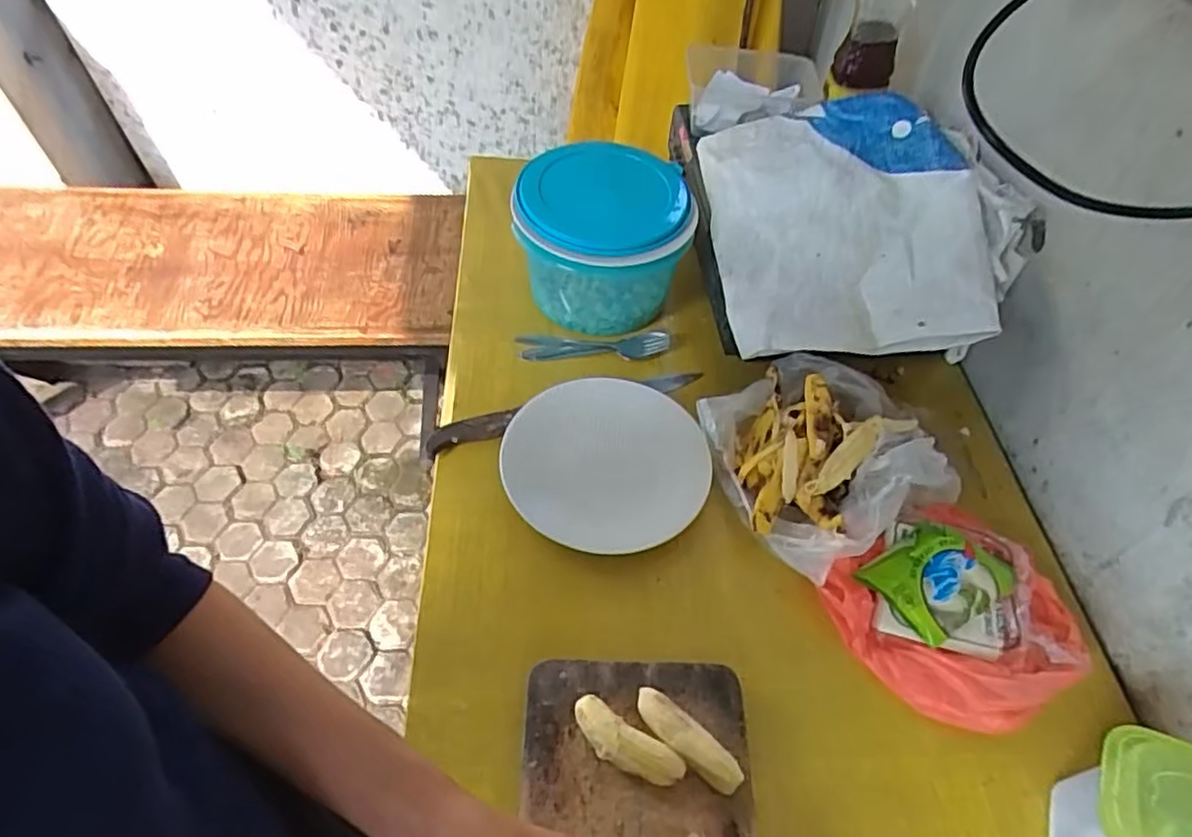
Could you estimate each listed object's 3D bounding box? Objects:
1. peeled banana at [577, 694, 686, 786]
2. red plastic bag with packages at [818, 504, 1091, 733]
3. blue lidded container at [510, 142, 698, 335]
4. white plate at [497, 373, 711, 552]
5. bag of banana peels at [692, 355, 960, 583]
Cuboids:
[{"bbox_3d":[0.021,0.240,0.497,0.087,0.026,0.031,29,56,19],"label":"peeled banana"},{"bbox_3d":[0.311,0.161,0.574,0.177,0.070,0.170,-29,59,-22],"label":"red plastic bag with packages"},{"bbox_3d":[0.007,-0.202,0.784,0.193,0.141,0.167,9,52,4],"label":"blue lidded container"},{"bbox_3d":[0.009,0.036,0.661,0.192,0.014,0.193,-1,51,1],"label":"white plate"},{"bbox_3d":[0.218,0.028,0.651,0.199,0.094,0.198,-24,57,-20],"label":"bag of banana peels"}]

